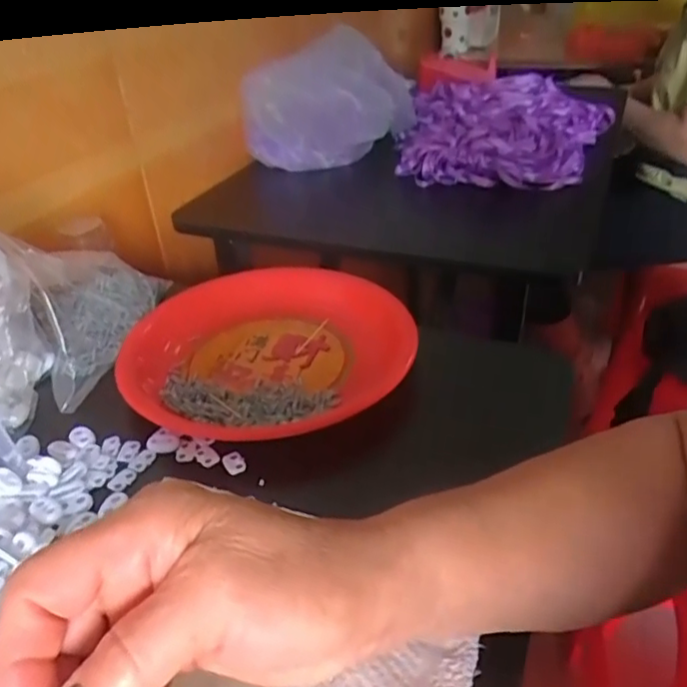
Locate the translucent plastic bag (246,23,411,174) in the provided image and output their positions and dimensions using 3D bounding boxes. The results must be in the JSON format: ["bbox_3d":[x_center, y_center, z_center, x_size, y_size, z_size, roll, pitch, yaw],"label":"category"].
[{"bbox_3d":[-0.016,-0.306,0.817,0.232,0.161,0.091,-20,40,-26],"label":"translucent plastic bag"}]

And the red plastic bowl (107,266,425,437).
[{"bbox_3d":[-0.066,-0.002,0.495,0.217,0.038,0.201,-2,34,2],"label":"red plastic bowl"}]

